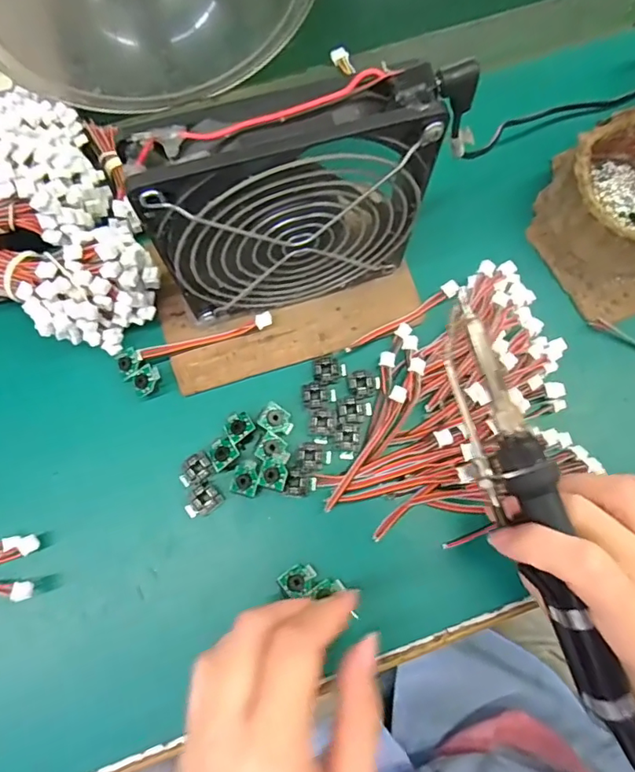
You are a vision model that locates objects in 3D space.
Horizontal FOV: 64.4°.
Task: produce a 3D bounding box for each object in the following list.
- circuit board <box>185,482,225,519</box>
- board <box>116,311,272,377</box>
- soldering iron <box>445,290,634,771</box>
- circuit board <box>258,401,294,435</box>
[{"bbox_3d":[-0.059,0.059,0.258,0.018,0.006,0.014,-39,78,-10],"label":"circuit board"},{"bbox_3d":[-0.068,-0.025,0.278,0.086,0.010,0.013,-19,76,-6],"label":"board"},{"bbox_3d":[0.094,0.063,0.215,0.024,0.018,0.208,-19,84,-6],"label":"soldering iron"},{"bbox_3d":[-0.021,0.018,0.267,0.017,0.006,0.014,28,76,7],"label":"circuit board"}]

